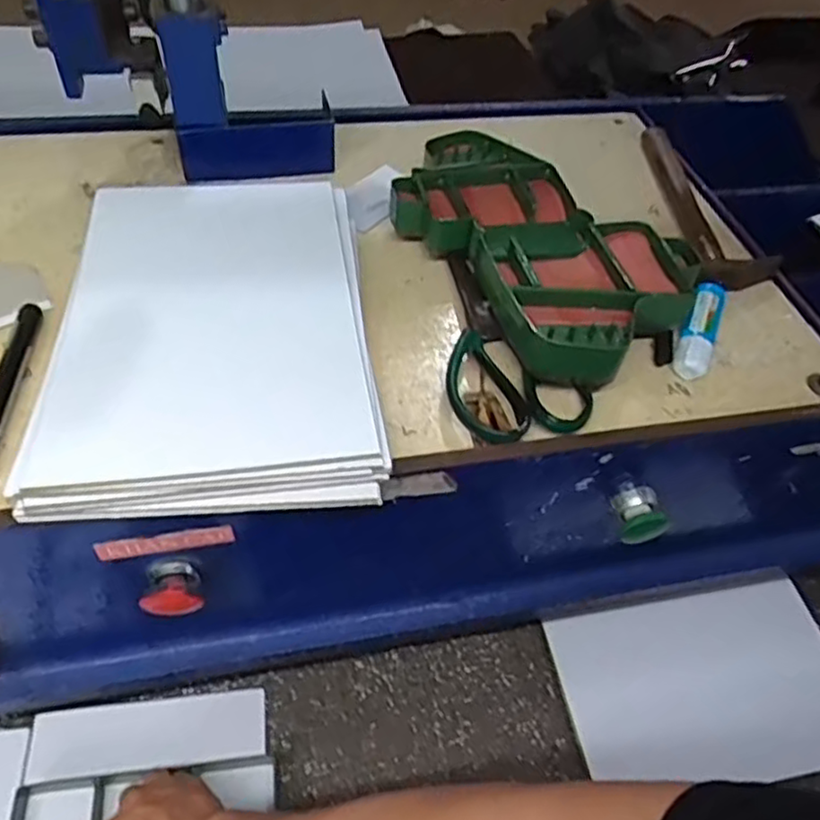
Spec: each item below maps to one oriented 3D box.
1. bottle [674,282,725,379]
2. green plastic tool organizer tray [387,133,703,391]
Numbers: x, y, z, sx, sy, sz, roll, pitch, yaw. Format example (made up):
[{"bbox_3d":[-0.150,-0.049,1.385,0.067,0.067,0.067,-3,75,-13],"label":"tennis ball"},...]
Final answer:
[{"bbox_3d":[0.220,-0.066,0.520,0.023,0.022,0.107,22,52,12],"label":"bottle"},{"bbox_3d":[0.092,-0.133,0.555,0.166,0.041,0.277,-26,56,-25],"label":"green plastic tool organizer tray"}]

